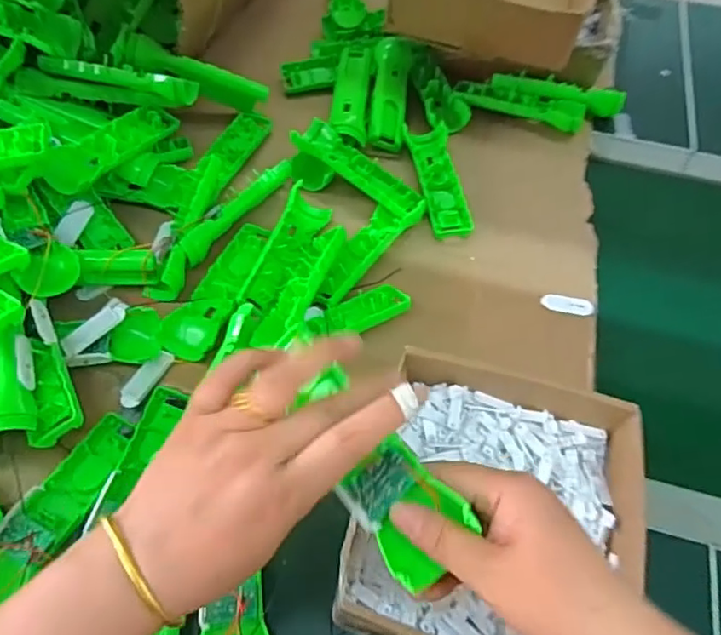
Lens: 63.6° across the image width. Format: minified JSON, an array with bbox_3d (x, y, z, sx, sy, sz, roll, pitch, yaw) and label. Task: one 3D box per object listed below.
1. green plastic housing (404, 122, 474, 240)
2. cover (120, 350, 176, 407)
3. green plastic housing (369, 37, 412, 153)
[{"bbox_3d":[0.088,-0.157,0.662,0.047,0.021,0.151,-7,59,-5],"label":"green plastic housing"},{"bbox_3d":[-0.189,0.053,0.513,0.020,0.007,0.058,23,61,13],"label":"cover"},{"bbox_3d":[0.037,-0.281,0.719,0.044,0.027,0.168,3,58,1],"label":"green plastic housing"}]

